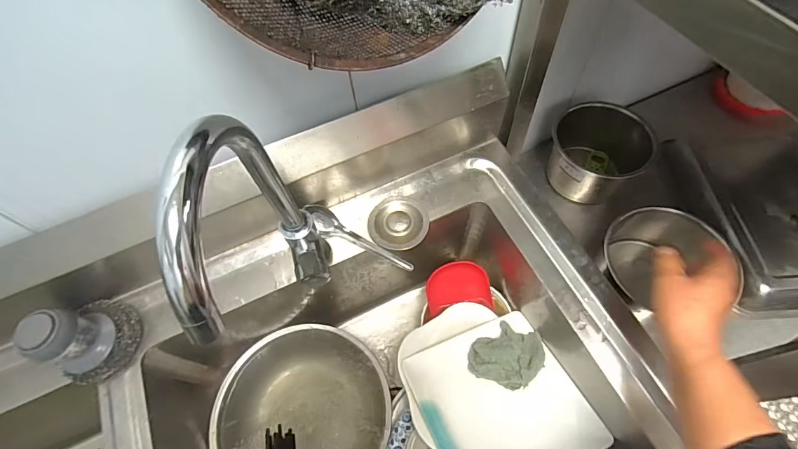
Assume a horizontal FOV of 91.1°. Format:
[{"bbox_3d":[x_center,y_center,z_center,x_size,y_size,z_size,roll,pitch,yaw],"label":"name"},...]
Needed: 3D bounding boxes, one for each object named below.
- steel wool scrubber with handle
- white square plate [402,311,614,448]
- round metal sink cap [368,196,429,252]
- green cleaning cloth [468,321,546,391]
[{"bbox_3d":[-0.366,0.127,0.452,0.079,0.095,0.091,1,61,4],"label":"steel wool scrubber with handle"},{"bbox_3d":[0.144,0.247,0.550,0.217,0.035,0.209,-17,48,-18],"label":"white square plate"},{"bbox_3d":[0.000,-0.002,0.546,0.080,0.011,0.074,0,79,1],"label":"round metal sink cap"},{"bbox_3d":[0.164,0.192,0.581,0.111,0.033,0.089,-35,65,-15],"label":"green cleaning cloth"}]

